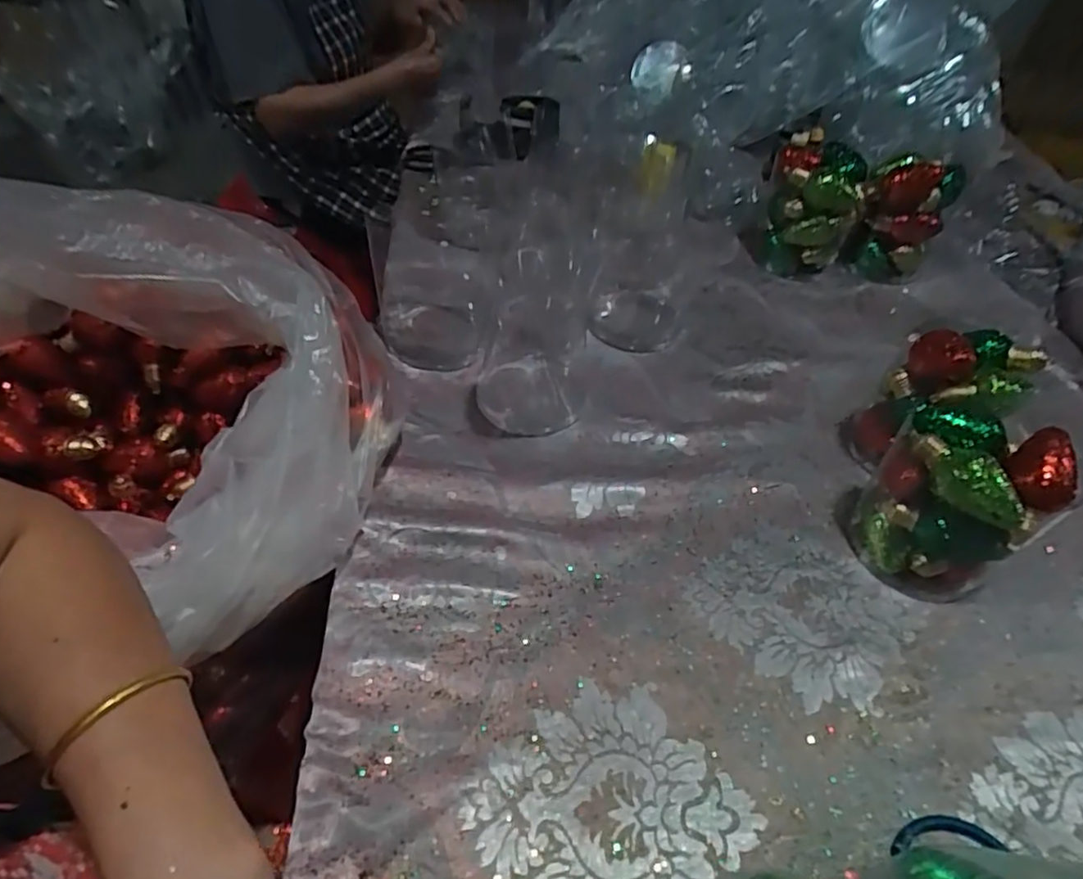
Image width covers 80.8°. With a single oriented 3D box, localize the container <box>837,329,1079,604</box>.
[{"bbox_3d":[0.377,0.022,0.598,0.120,0.145,0.223,15,49,10],"label":"container"}]

